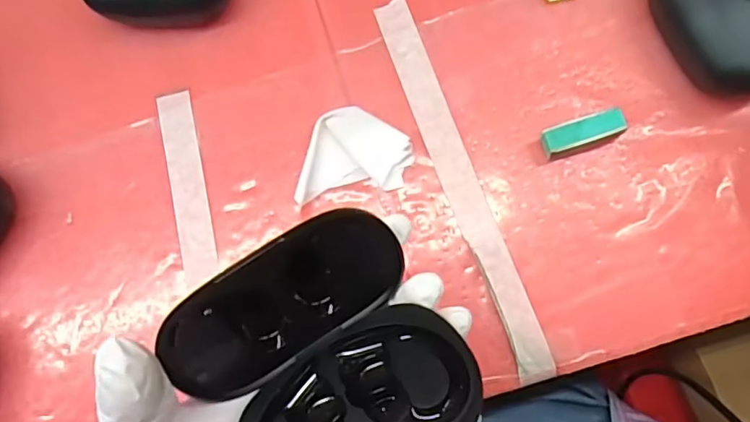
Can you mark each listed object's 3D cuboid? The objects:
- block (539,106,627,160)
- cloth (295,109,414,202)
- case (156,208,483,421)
[{"bbox_3d":[0.107,-0.040,0.287,0.041,0.017,0.015,-19,80,2],"label":"block"},{"bbox_3d":[-0.011,-0.033,0.299,0.060,0.011,0.047,-5,81,4],"label":"cloth"},{"bbox_3d":[-0.016,0.054,0.190,0.082,0.050,0.083,-34,80,-1],"label":"case"}]

